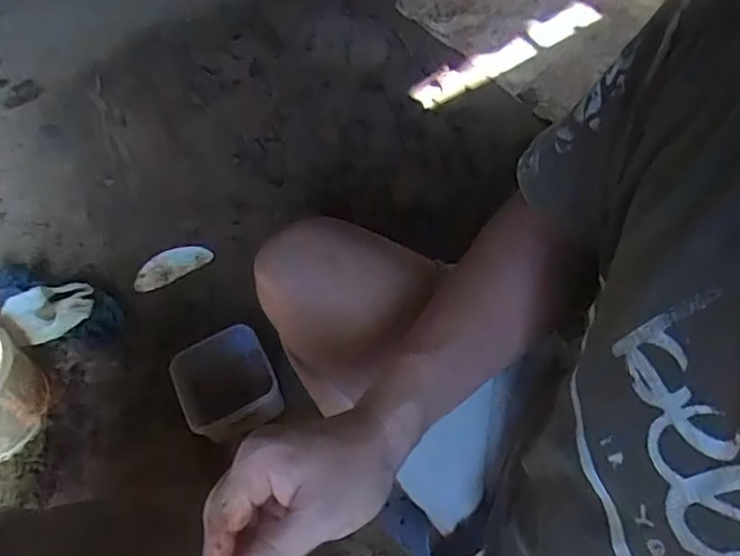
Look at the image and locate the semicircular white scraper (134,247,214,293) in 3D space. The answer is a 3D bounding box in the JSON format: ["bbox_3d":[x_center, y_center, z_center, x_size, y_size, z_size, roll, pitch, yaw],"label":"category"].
[{"bbox_3d":[-0.355,-0.021,1.059,0.141,0.013,0.059,-22,79,-9],"label":"semicircular white scraper"}]

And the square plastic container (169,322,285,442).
[{"bbox_3d":[-0.206,0.160,0.855,0.137,0.086,0.131,-28,59,-15],"label":"square plastic container"}]

